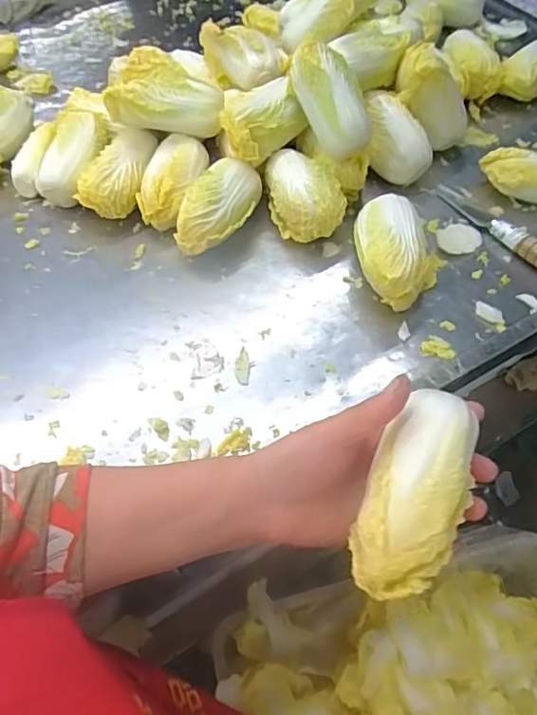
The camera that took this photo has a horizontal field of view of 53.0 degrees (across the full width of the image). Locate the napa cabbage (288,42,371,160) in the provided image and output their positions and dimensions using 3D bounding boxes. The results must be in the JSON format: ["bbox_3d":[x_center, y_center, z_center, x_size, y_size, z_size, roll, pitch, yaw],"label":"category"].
[{"bbox_3d":[0.074,-0.310,0.646,0.068,0.133,0.047,-24,22,19],"label":"napa cabbage"}]

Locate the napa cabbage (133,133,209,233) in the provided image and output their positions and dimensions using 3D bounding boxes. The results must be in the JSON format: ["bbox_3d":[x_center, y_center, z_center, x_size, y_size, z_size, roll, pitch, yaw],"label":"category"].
[{"bbox_3d":[-0.120,-0.223,0.698,0.072,0.066,0.127,15,57,11],"label":"napa cabbage"}]

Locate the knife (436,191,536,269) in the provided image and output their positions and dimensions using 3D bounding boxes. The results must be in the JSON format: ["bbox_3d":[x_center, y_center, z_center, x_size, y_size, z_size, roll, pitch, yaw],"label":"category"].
[{"bbox_3d":[0.282,-0.168,0.671,0.019,0.032,0.182,-29,60,-18],"label":"knife"}]

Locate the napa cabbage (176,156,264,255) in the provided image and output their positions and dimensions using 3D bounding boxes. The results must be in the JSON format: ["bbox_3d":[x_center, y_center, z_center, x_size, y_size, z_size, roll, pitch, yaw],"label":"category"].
[{"bbox_3d":[-0.061,-0.182,0.671,0.076,0.073,0.133,27,60,19],"label":"napa cabbage"}]

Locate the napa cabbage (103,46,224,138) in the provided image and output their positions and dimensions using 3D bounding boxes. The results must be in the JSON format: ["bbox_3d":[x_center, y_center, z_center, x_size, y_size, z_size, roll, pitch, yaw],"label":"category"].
[{"bbox_3d":[-0.135,-0.347,0.707,0.146,0.061,0.120,-4,56,-1],"label":"napa cabbage"}]

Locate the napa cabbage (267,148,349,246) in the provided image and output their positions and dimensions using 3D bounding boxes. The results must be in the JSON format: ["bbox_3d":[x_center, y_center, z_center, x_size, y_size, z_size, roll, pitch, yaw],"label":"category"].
[{"bbox_3d":[0.044,-0.199,0.676,0.092,0.072,0.115,-4,56,-1],"label":"napa cabbage"}]

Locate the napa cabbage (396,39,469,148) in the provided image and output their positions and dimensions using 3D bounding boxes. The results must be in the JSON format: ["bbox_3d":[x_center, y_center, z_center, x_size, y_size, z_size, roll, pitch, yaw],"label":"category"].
[{"bbox_3d":[0.224,-0.342,0.727,0.067,0.147,0.058,-6,48,43],"label":"napa cabbage"}]

